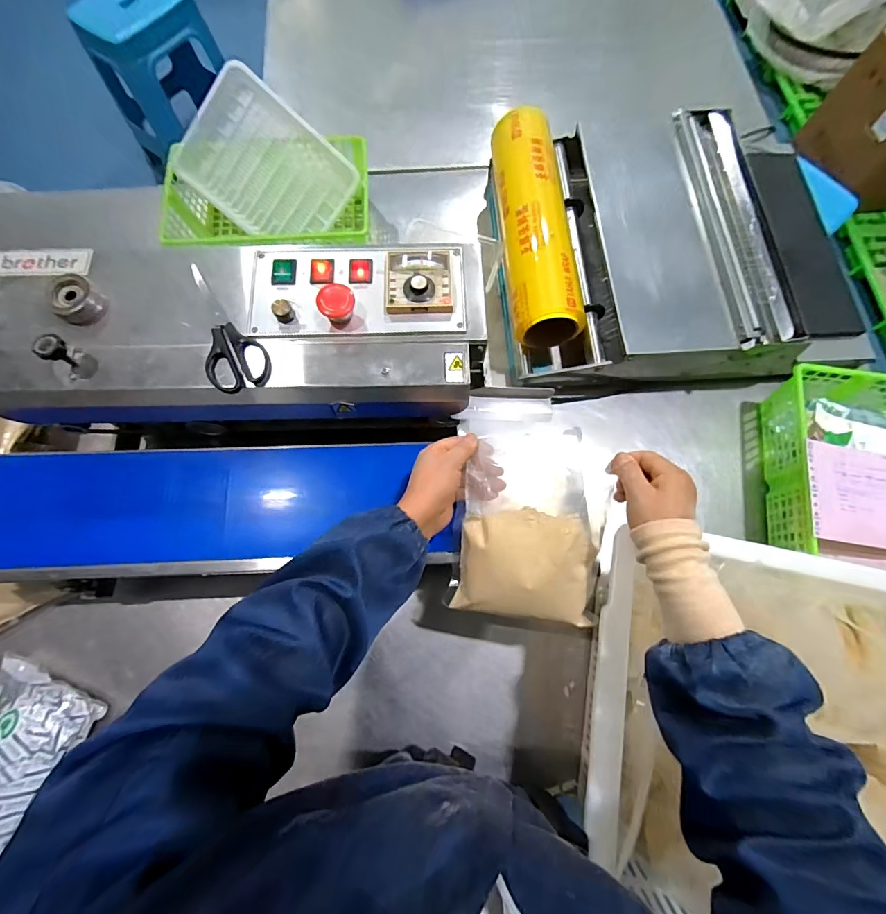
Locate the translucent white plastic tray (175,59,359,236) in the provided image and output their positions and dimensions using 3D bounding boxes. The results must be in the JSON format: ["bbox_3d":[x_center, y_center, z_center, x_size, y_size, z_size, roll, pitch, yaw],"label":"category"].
[{"bbox_3d":[-0.298,-0.487,0.701,0.249,0.027,0.201,38,105,-14],"label":"translucent white plastic tray"}]

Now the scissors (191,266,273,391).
[{"bbox_3d":[-0.231,-0.144,0.438,0.060,0.014,0.161,-20,75,-8],"label":"scissors"}]

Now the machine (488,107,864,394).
[{"bbox_3d":[0.312,-0.373,0.715,0.424,0.141,0.494,-4,74,-3],"label":"machine"}]

